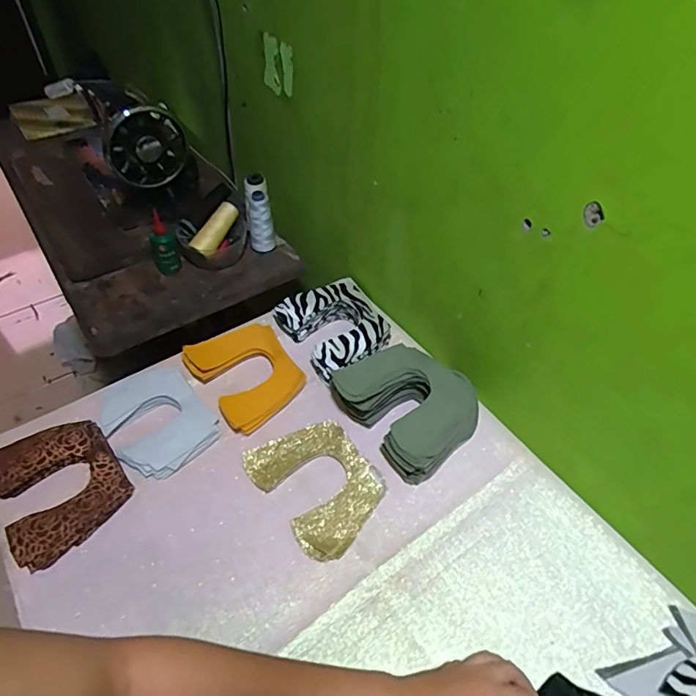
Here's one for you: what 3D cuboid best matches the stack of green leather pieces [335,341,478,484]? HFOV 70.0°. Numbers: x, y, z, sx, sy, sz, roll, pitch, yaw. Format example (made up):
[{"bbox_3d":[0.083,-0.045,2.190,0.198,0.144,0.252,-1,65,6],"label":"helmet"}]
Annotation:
[{"bbox_3d":[0.085,0.068,0.678,0.169,0.068,0.182,-32,56,-25],"label":"stack of green leather pieces"}]

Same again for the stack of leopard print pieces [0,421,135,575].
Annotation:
[{"bbox_3d":[-0.352,0.164,0.607,0.131,0.020,0.165,-31,61,-23],"label":"stack of leopard print pieces"}]

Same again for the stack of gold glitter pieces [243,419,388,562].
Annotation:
[{"bbox_3d":[-0.037,0.168,0.628,0.128,0.018,0.170,-32,56,-25],"label":"stack of gold glitter pieces"}]

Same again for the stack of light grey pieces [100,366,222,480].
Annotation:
[{"bbox_3d":[-0.257,0.094,0.665,0.120,0.026,0.154,-33,63,-29],"label":"stack of light grey pieces"}]

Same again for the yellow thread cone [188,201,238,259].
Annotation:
[{"bbox_3d":[-0.232,-0.210,0.880,0.034,0.044,0.124,21,64,17],"label":"yellow thread cone"}]

